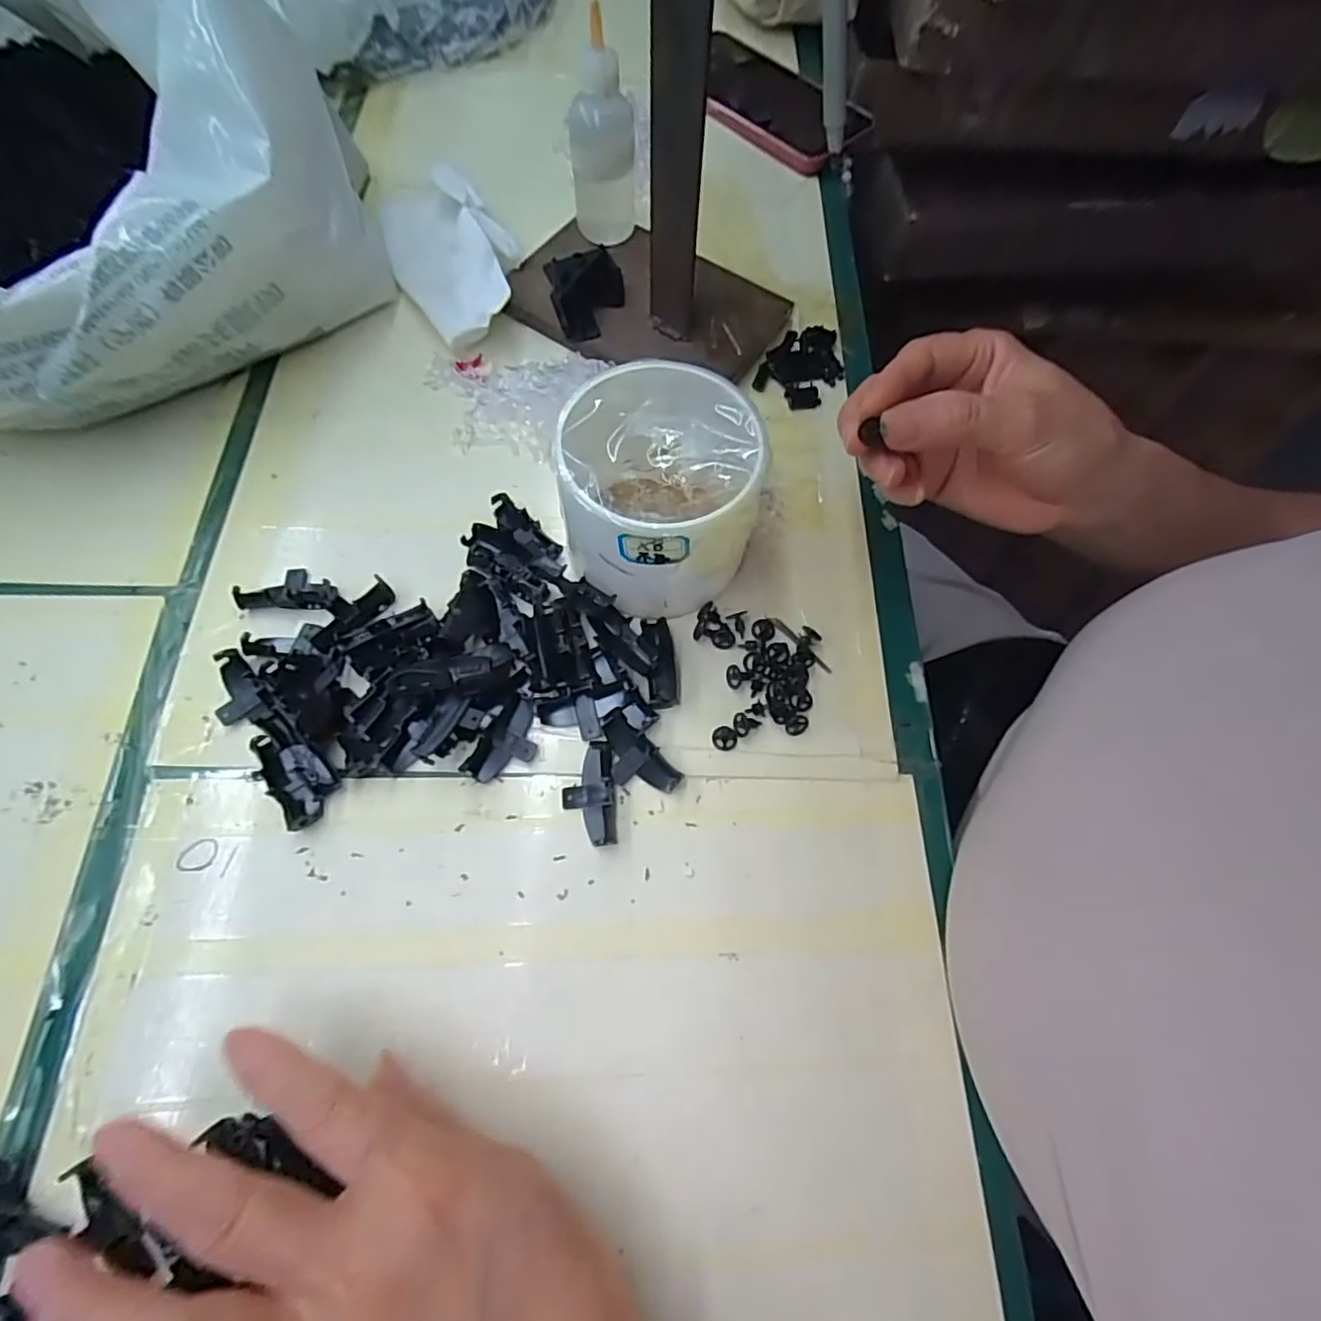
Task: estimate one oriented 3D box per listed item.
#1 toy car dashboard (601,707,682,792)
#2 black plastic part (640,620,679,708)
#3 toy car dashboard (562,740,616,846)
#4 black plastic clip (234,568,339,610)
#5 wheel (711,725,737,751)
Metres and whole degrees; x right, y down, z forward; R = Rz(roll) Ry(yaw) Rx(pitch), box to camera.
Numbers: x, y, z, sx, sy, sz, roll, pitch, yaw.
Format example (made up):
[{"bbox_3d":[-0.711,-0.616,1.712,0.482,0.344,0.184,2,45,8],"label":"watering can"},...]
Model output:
[{"bbox_3d":[-0.013,0.041,0.269,0.021,0.007,0.042,-41,75,-18],"label":"toy car dashboard"},{"bbox_3d":[0.000,0.000,0.289,0.014,0.008,0.045,-5,67,-5],"label":"black plastic part"},{"bbox_3d":[-0.030,0.055,0.261,0.021,0.012,0.042,-3,67,-5],"label":"toy car dashboard"},{"bbox_3d":[-0.172,-0.035,0.292,0.041,0.011,0.022,-6,67,-6],"label":"black plastic clip"},{"bbox_3d":[0.028,0.034,0.276,0.011,0.004,0.011,1,66,-3],"label":"wheel"}]

